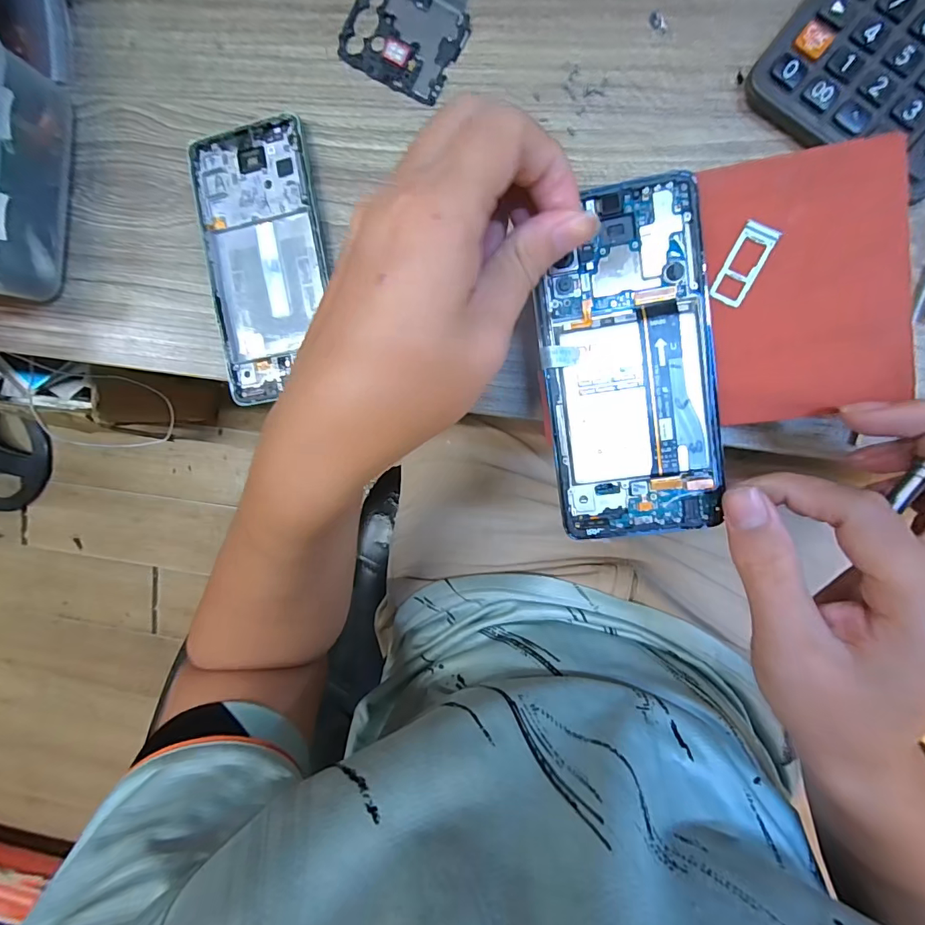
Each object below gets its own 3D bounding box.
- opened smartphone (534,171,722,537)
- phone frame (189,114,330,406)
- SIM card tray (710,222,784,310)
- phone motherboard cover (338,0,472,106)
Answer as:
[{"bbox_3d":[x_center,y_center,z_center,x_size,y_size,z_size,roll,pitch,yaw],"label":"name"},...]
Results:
[{"bbox_3d":[0.077,-0.044,0.207,0.075,0.006,0.156,-2,96,8],"label":"opened smartphone"},{"bbox_3d":[-0.116,-0.118,0.267,0.070,0.009,0.154,-8,94,9],"label":"phone frame"},{"bbox_3d":[0.126,-0.088,0.198,0.015,0.004,0.035,25,99,5],"label":"SIM card tray"},{"bbox_3d":[-0.033,-0.235,0.247,0.064,0.005,0.050,31,98,4],"label":"phone motherboard cover"}]

